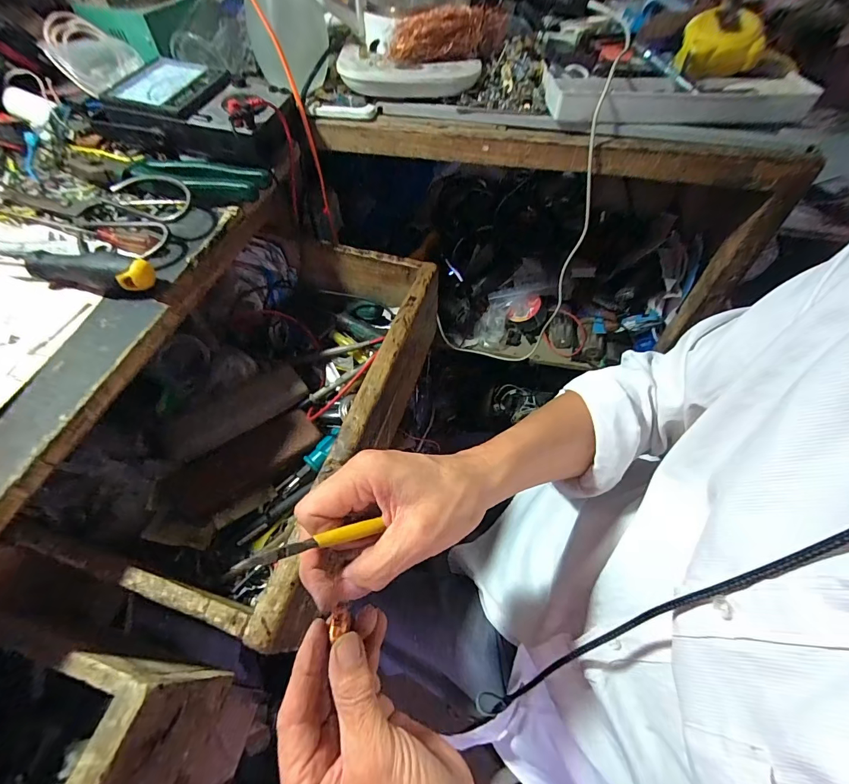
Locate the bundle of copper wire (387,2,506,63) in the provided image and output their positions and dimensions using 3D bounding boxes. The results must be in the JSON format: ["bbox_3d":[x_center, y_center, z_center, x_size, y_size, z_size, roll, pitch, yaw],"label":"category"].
[{"bbox_3d":[0.037,-0.418,0.468,0.167,0.042,0.056,-25,59,-16],"label":"bundle of copper wire"}]

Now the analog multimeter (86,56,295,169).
[{"bbox_3d":[-0.235,-0.303,0.439,0.191,0.049,0.120,13,59,7],"label":"analog multimeter"}]

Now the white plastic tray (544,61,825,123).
[{"bbox_3d":[0.268,-0.319,0.433,0.262,0.032,0.070,4,56,2],"label":"white plastic tray"}]

